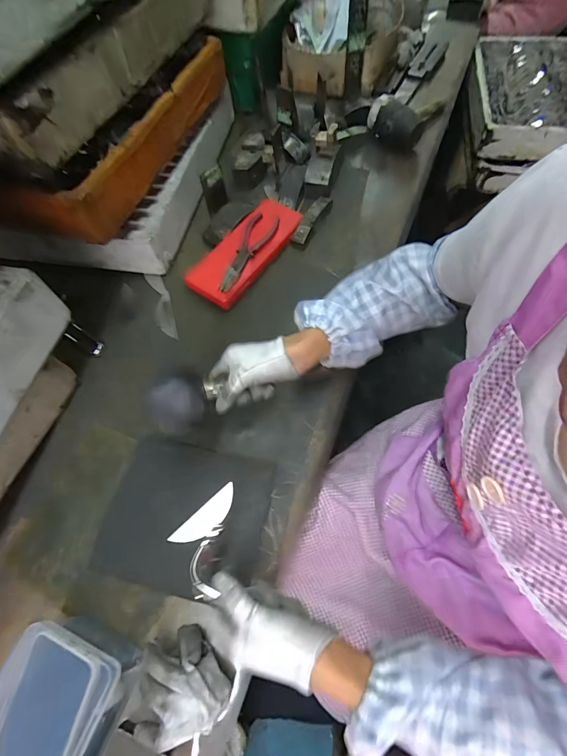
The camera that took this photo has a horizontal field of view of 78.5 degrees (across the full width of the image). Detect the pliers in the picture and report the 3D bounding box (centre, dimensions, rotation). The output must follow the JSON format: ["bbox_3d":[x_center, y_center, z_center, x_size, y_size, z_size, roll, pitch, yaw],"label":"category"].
[{"bbox_3d":[-0.074,-0.236,0.646,0.049,0.021,0.196,26,68,15],"label":"pliers"}]

